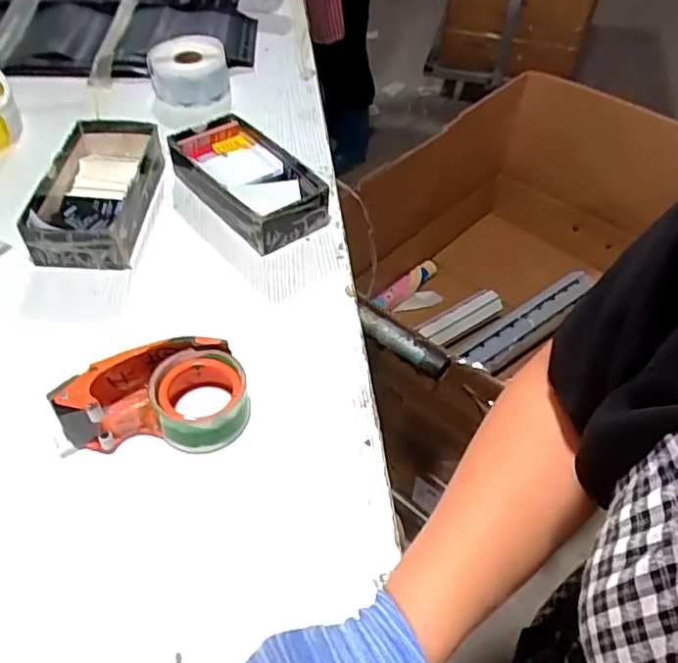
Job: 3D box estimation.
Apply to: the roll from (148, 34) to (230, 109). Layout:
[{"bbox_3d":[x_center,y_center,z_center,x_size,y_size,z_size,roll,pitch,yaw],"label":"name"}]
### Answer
[{"bbox_3d":[-0.226,-0.392,0.915,0.115,0.062,0.105,-10,51,-6],"label":"roll"}]

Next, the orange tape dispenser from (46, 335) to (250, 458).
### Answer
[{"bbox_3d":[-0.166,0.055,0.535,0.164,0.057,0.089,-5,49,-5],"label":"orange tape dispenser"}]

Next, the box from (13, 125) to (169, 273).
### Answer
[{"bbox_3d":[-0.293,-0.169,0.733,0.121,0.053,0.225,1,49,2],"label":"box"}]

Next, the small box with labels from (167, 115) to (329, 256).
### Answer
[{"bbox_3d":[-0.115,-0.189,0.755,0.111,0.052,0.216,-31,55,-23],"label":"small box with labels"}]

